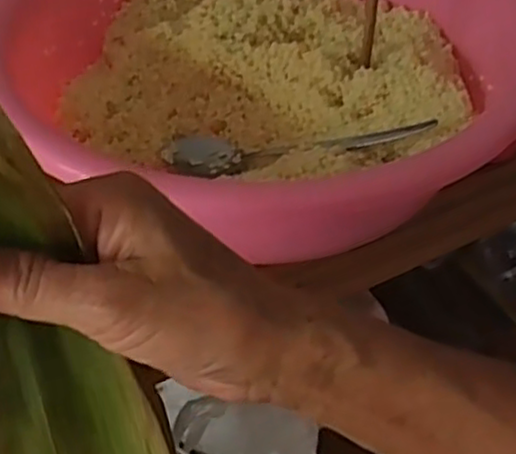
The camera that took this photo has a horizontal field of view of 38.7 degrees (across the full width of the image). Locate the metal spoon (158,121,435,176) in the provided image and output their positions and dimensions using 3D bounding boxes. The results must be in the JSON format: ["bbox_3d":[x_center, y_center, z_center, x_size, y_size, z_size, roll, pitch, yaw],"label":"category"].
[{"bbox_3d":[0.023,-0.057,0.487,0.184,0.026,0.035,-5,42,28],"label":"metal spoon"}]

